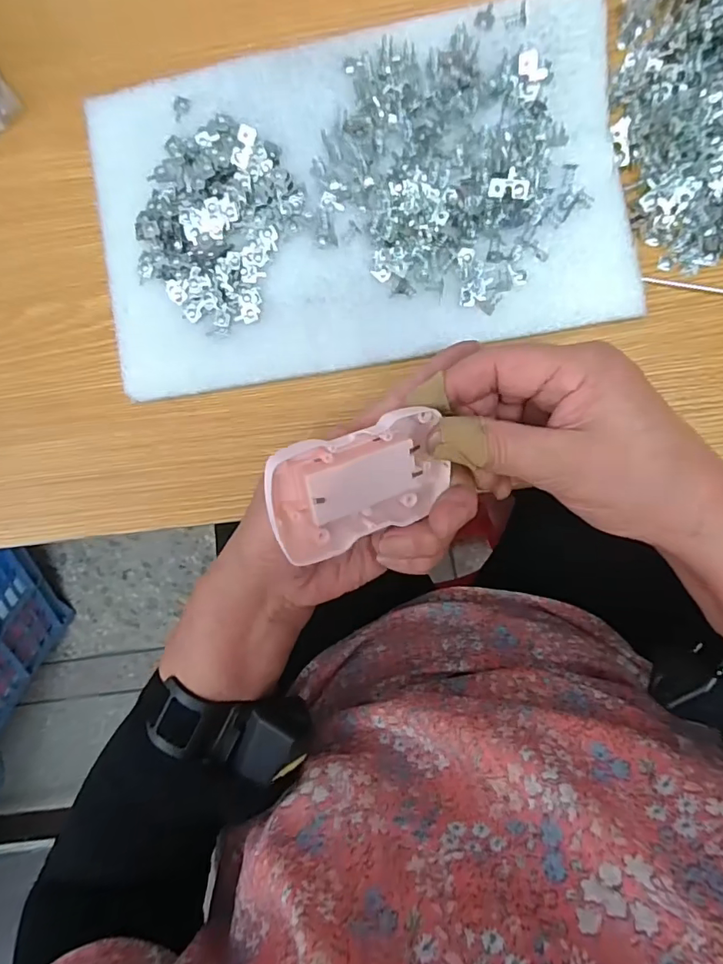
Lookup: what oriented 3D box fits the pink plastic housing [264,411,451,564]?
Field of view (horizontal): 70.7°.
[{"bbox_3d":[0.000,-0.002,0.233,0.085,0.020,0.052,-18,122,-22],"label":"pink plastic housing"}]

